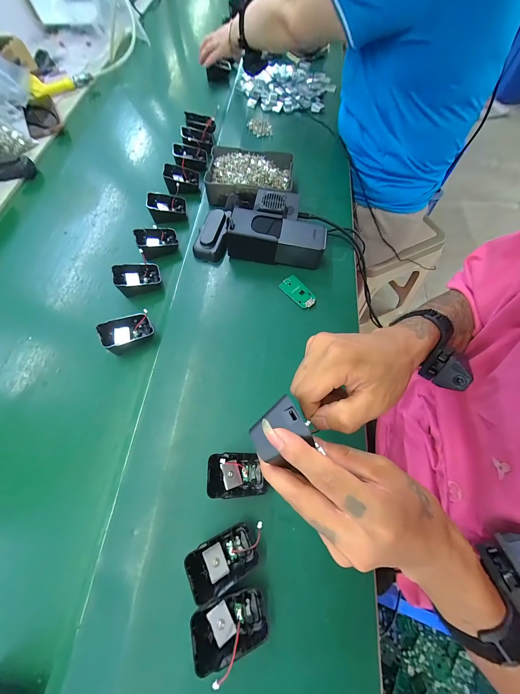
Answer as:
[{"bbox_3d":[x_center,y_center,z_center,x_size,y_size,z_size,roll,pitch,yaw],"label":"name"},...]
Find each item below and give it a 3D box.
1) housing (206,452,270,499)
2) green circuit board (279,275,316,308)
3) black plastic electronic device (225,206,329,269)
[{"bbox_3d":[-0.026,0.145,0.298,0.071,0.020,0.044,17,58,-37],"label":"housing"},{"bbox_3d":[0.063,-0.090,0.425,0.032,0.006,0.063,-39,69,-12],"label":"green circuit board"},{"bbox_3d":[0.028,-0.178,0.436,0.156,0.061,0.059,8,65,2],"label":"black plastic electronic device"}]

